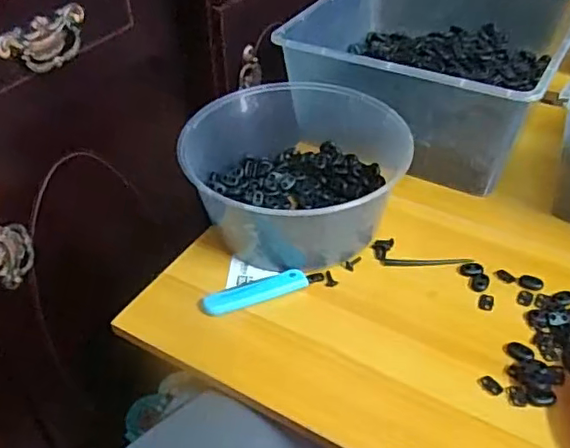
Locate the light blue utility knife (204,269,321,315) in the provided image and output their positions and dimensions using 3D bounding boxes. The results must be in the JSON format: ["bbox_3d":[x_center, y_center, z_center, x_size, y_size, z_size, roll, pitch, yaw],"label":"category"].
[{"bbox_3d":[-0.021,0.061,0.559,0.116,0.013,0.024,-17,44,-17],"label":"light blue utility knife"}]

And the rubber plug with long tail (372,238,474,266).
[{"bbox_3d":[0.137,0.032,0.592,0.095,0.008,0.032,6,42,7],"label":"rubber plug with long tail"}]

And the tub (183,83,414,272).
[{"bbox_3d":[0.016,-0.056,0.621,0.200,0.099,0.199,-1,42,1],"label":"tub"}]

